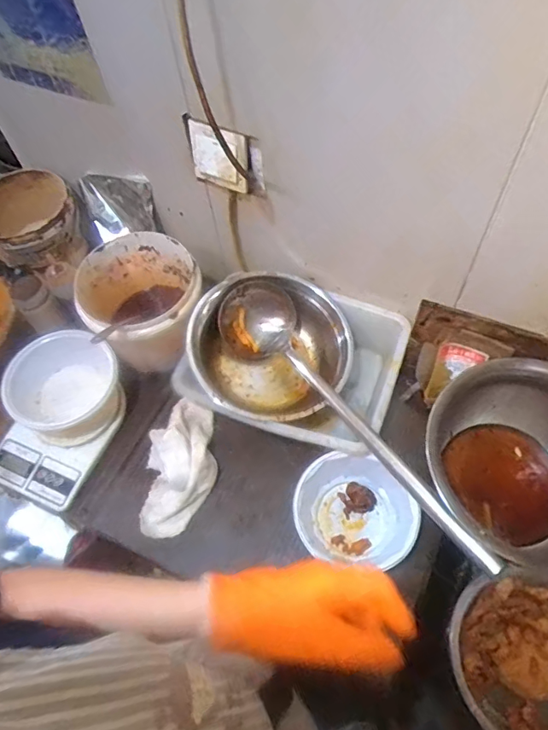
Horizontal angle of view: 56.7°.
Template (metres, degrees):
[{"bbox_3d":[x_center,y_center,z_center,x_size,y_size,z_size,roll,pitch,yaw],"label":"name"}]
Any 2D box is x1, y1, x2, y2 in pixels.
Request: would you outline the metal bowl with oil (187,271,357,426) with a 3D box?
[{"bbox_3d":[-0.007,-0.020,0.793,0.217,0.108,0.237,-2,61,3],"label":"metal bowl with oil"}]

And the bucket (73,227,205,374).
[{"bbox_3d":[-0.210,-0.097,0.834,0.182,0.137,0.198,-2,61,3],"label":"bucket"}]

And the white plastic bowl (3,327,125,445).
[{"bbox_3d":[-0.328,0.036,0.802,0.169,0.075,0.175,-2,61,3],"label":"white plastic bowl"}]

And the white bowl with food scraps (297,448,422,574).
[{"bbox_3d":[0.112,0.203,0.708,0.163,0.060,0.146,1,61,4],"label":"white bowl with food scraps"}]

